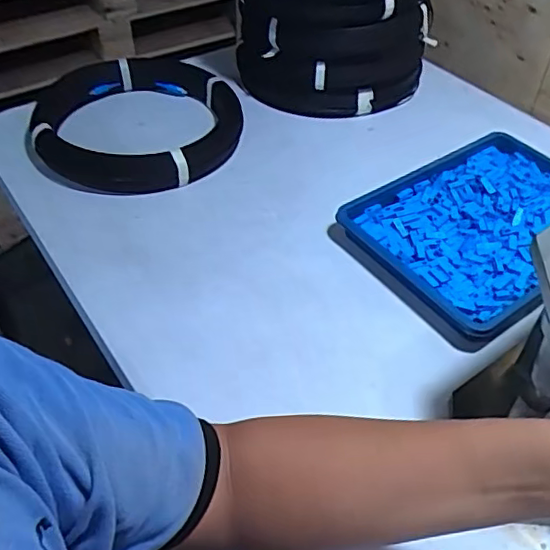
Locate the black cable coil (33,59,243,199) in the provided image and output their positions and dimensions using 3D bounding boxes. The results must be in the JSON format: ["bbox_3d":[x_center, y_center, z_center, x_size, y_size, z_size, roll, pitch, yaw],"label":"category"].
[{"bbox_3d":[-0.198,-0.235,0.871,0.289,0.063,0.297,0,46,-1],"label":"black cable coil"}]

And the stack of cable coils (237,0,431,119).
[{"bbox_3d":[0.094,-0.421,0.923,0.288,0.248,0.259,3,46,2],"label":"stack of cable coils"}]

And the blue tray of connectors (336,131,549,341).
[{"bbox_3d":[0.270,-0.068,0.734,0.311,0.032,0.234,-27,52,-24],"label":"blue tray of connectors"}]

